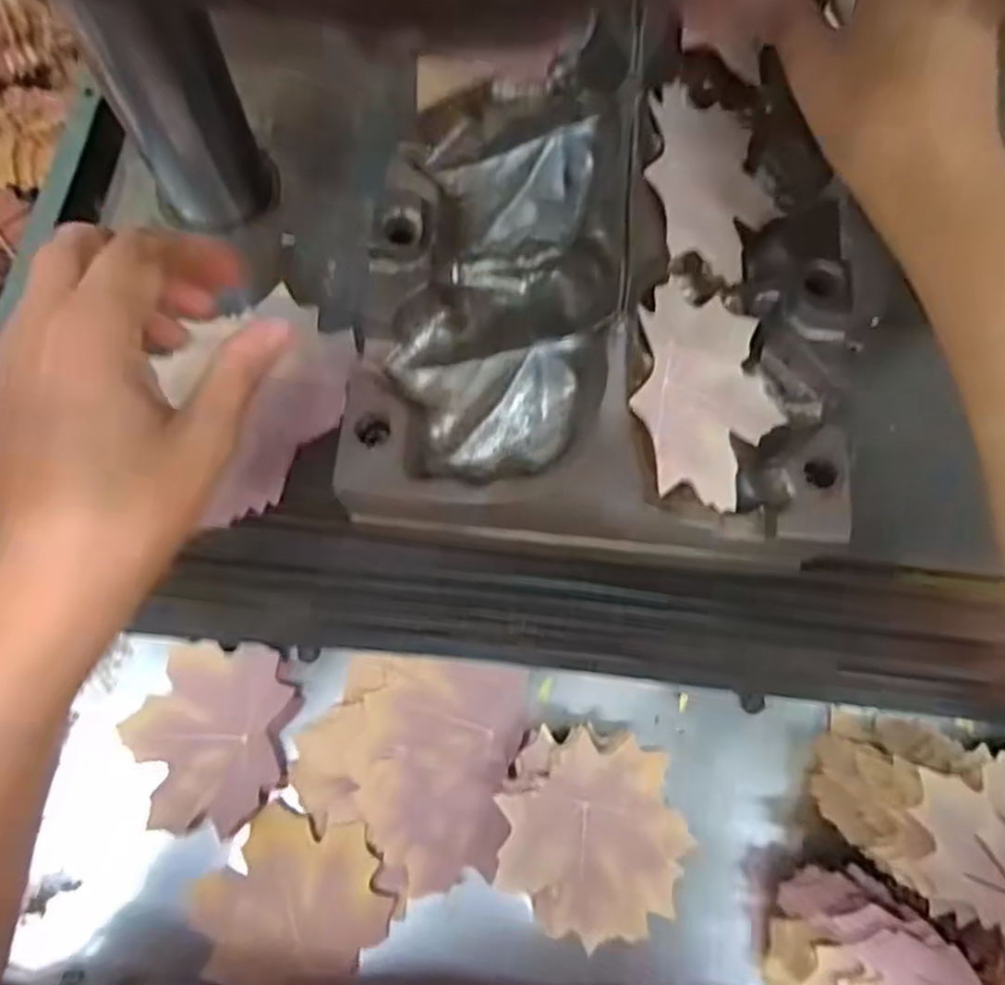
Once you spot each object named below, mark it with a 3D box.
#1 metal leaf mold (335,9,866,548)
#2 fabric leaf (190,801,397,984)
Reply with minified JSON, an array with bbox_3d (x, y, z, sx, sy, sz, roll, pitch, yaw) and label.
[{"bbox_3d":[0.040,-0.082,0.292,0.184,0.068,0.214,6,73,-1],"label":"metal leaf mold"},{"bbox_3d":[-0.105,0.207,0.367,0.082,0.011,0.094,41,76,9],"label":"fabric leaf"}]

